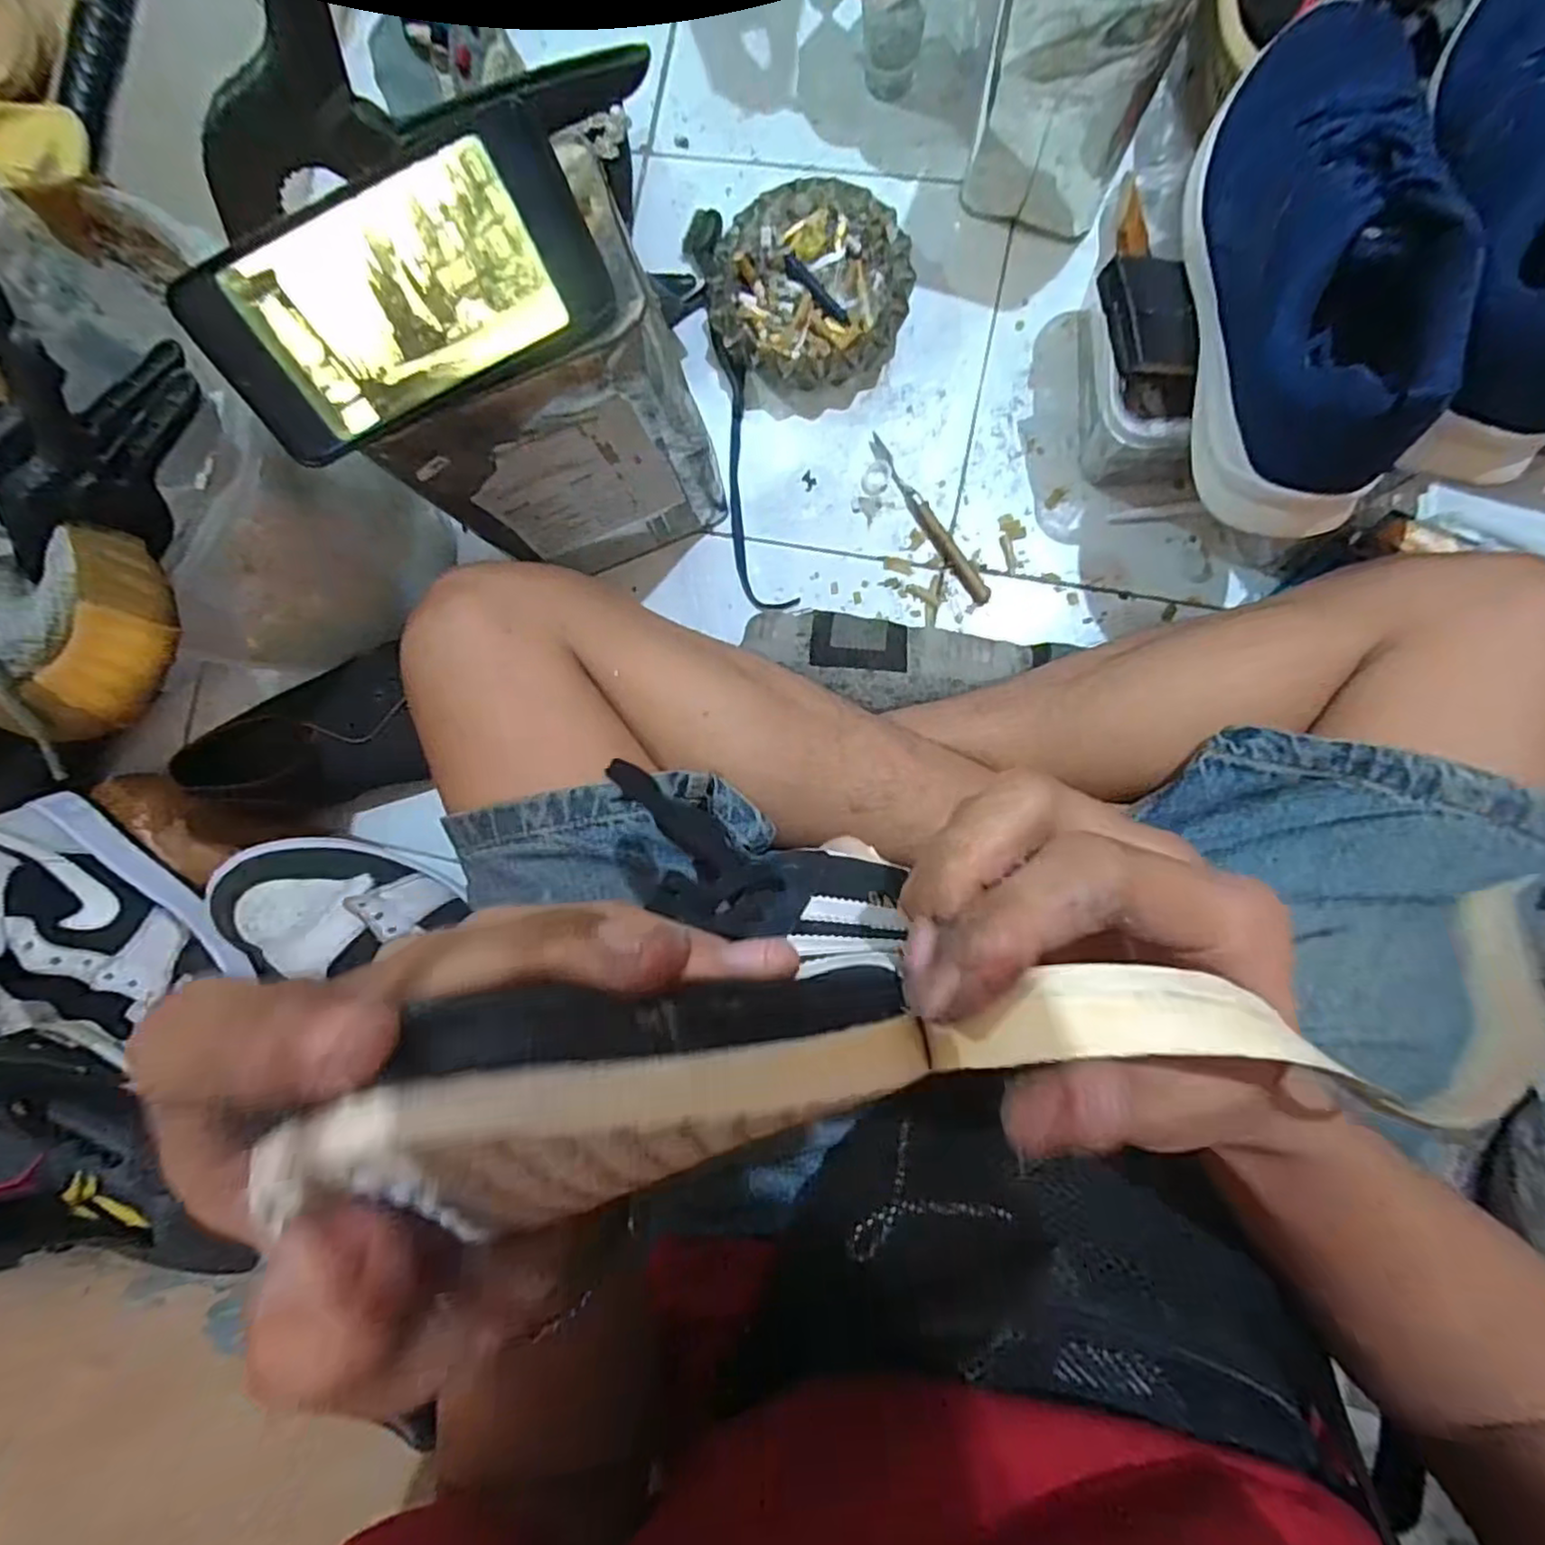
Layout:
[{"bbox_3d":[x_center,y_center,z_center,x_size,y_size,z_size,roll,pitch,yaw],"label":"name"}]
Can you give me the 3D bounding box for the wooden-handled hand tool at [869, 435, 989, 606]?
[{"bbox_3d":[0.118,-0.194,0.533,0.015,0.010,0.153,-34,85,4],"label":"wooden-handled hand tool"}]

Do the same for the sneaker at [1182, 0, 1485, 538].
[{"bbox_3d":[0.290,-0.281,0.366,0.098,0.087,0.292,2,88,6],"label":"sneaker"}]

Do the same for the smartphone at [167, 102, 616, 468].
[{"bbox_3d":[-0.159,-0.205,0.307,0.166,0.078,0.010,-26,42,1],"label":"smartphone"}]

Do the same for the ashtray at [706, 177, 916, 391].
[{"bbox_3d":[0.029,-0.361,0.533,0.145,0.043,0.144,0,88,6],"label":"ashtray"}]

